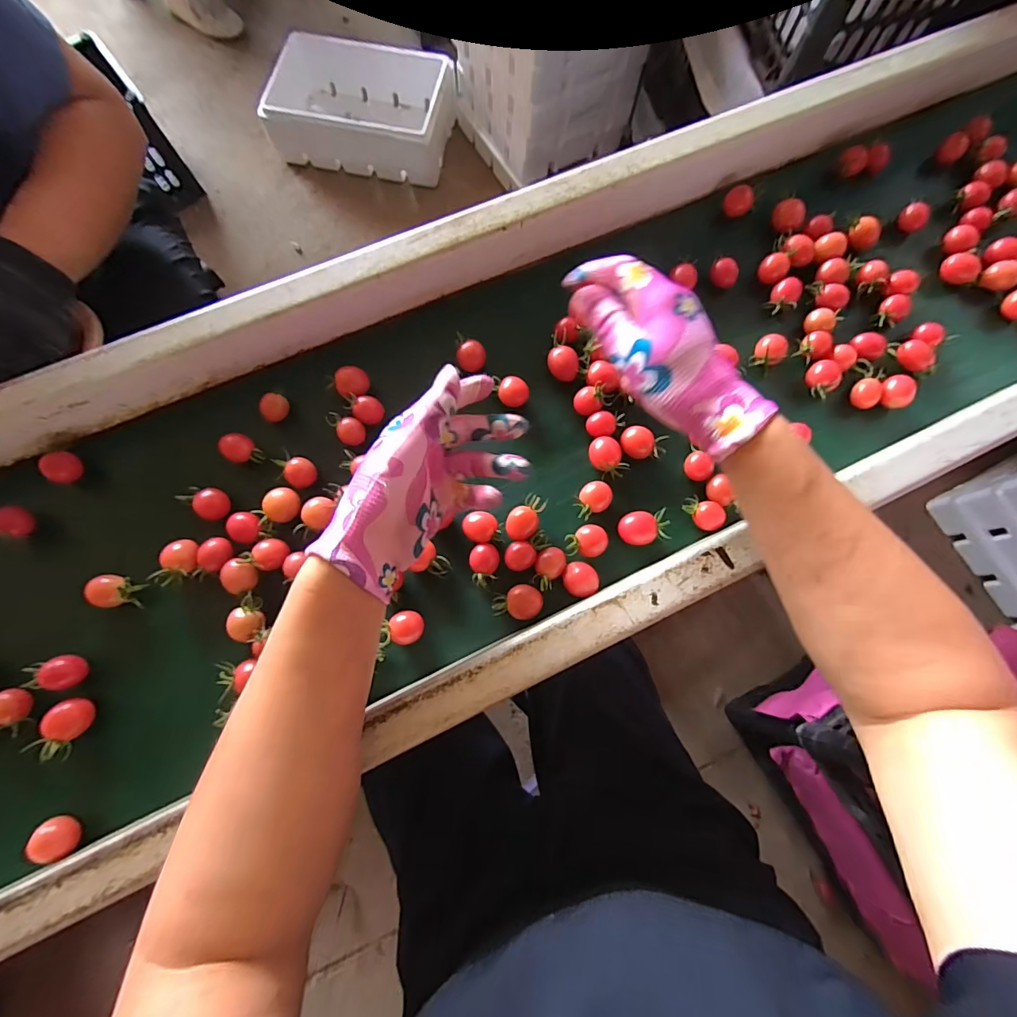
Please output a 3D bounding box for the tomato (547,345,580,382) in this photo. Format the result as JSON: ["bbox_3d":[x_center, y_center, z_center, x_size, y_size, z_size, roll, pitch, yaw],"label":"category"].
[{"bbox_3d":[0.049,-0.128,0.408,0.026,0.020,0.028,4,77,1],"label":"tomato"}]

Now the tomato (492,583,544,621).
[{"bbox_3d":[0.008,0.074,0.364,0.038,0.024,0.026,5,77,1],"label":"tomato"}]

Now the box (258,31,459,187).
[{"bbox_3d":[-0.346,-0.974,1.091,0.415,0.117,0.296,7,77,1],"label":"box"}]

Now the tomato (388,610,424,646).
[{"bbox_3d":[-0.078,0.093,0.356,0.024,0.020,0.025,0,77,0],"label":"tomato"}]

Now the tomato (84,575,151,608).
[{"bbox_3d":[-0.303,0.065,0.352,0.036,0.019,0.024,5,77,1],"label":"tomato"}]

